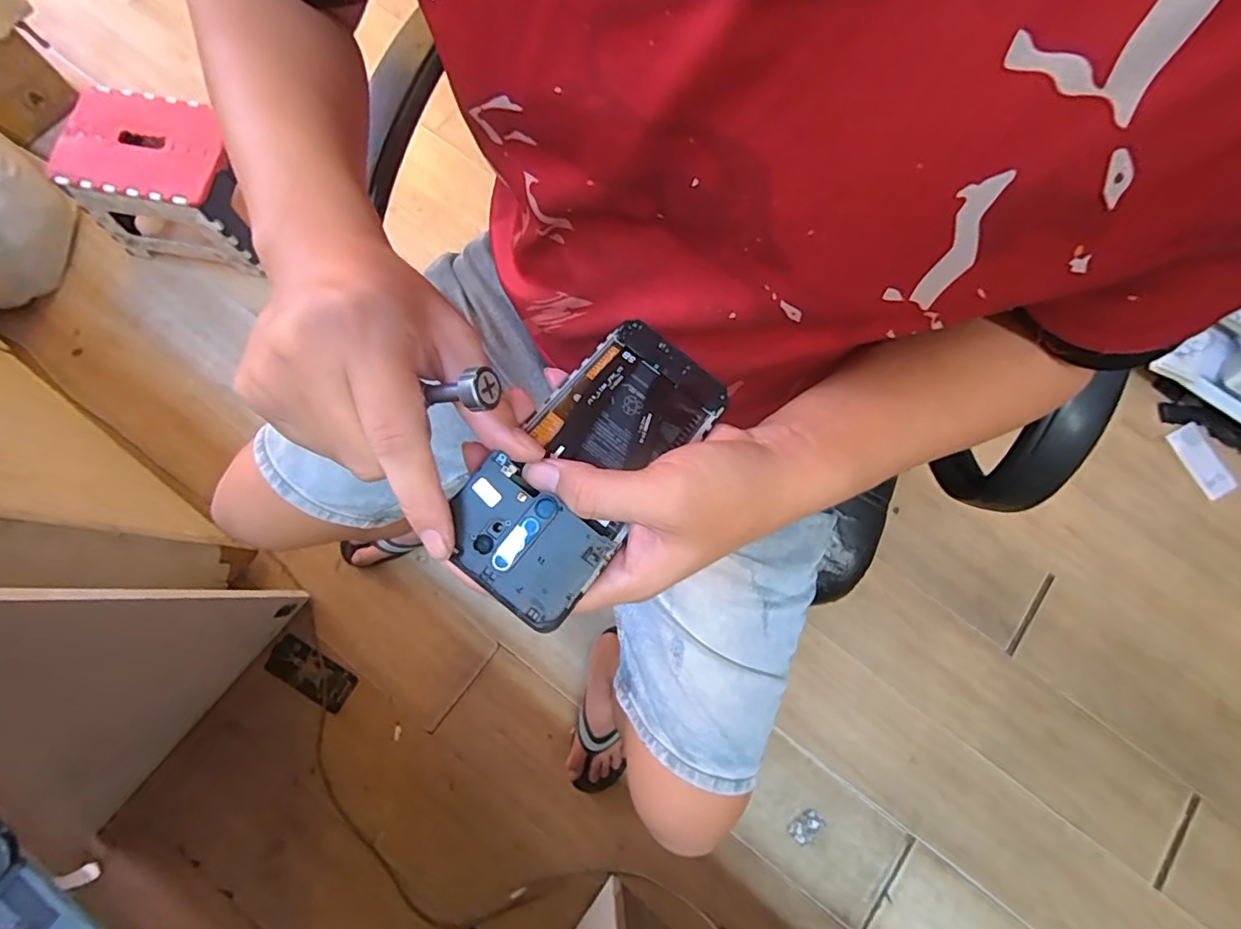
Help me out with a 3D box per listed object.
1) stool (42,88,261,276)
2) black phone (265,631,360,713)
[{"bbox_3d":[-0.850,-0.543,1.074,0.282,0.236,0.216,9,76,-1],"label":"stool"},{"bbox_3d":[-0.556,0.376,0.993,0.159,0.016,0.076,29,77,4],"label":"black phone"}]

